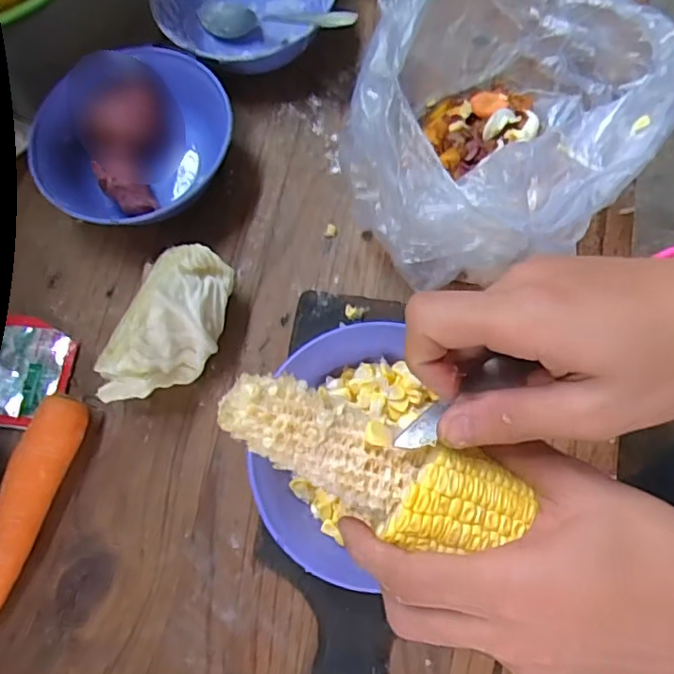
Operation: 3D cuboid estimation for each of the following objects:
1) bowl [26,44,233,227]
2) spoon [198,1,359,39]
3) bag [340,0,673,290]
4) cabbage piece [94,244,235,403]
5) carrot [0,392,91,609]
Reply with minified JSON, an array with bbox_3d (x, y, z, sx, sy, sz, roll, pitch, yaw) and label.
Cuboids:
[{"bbox_3d":[-0.154,-0.147,0.447,0.120,0.046,0.144,28,76,9],"label":"bowl"},{"bbox_3d":[-0.050,-0.255,0.471,0.165,0.017,0.031,22,74,35],"label":"spoon"},{"bbox_3d":[0.113,-0.146,0.389,0.188,0.131,0.267,21,75,7],"label":"bag"},{"bbox_3d":[-0.111,-0.006,0.390,0.065,0.071,0.110,16,75,6],"label":"cabbage piece"},{"bbox_3d":[-0.199,0.115,0.378,0.035,0.030,0.154,14,75,5],"label":"carrot"}]

